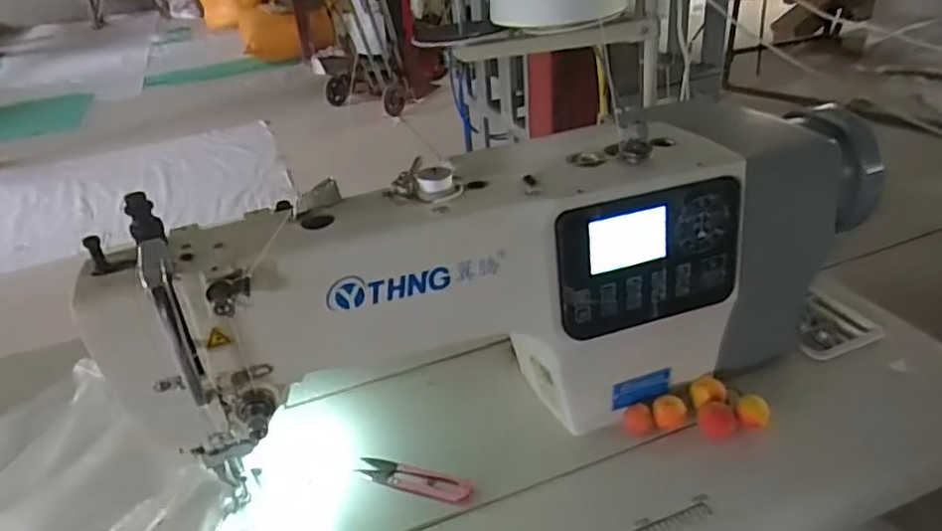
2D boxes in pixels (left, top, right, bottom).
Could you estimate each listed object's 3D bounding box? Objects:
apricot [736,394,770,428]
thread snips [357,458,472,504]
[{"bbox_3d":[0.235,0.120,0.531,0.025,0.018,0.021,13,36,27],"label":"apricot"},{"bbox_3d":[-0.047,0.173,0.521,0.101,0.012,0.022,10,35,23],"label":"thread snips"}]

